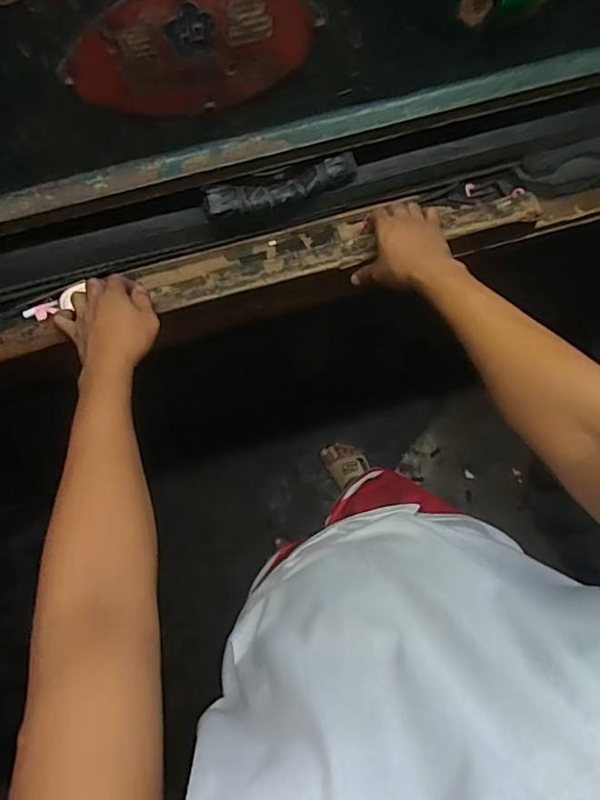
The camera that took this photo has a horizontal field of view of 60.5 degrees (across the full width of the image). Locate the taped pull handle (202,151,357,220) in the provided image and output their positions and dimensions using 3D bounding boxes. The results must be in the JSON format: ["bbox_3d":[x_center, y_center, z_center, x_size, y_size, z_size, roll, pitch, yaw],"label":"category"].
[{"bbox_3d":[-0.021,-0.247,0.602,0.181,0.034,0.027,-16,75,-3],"label":"taped pull handle"}]

